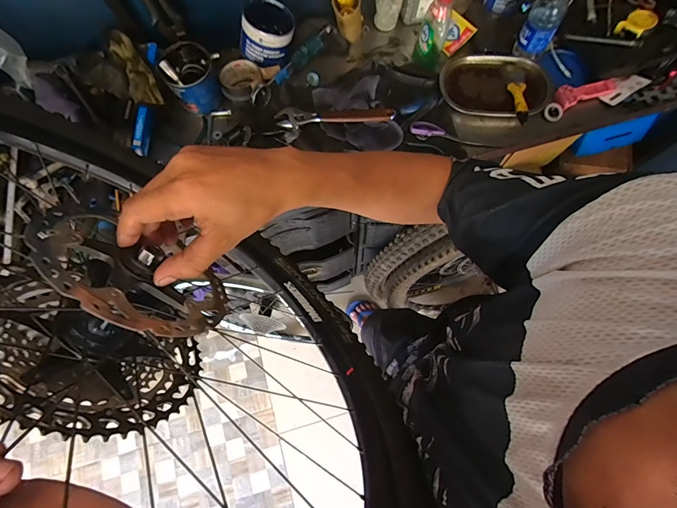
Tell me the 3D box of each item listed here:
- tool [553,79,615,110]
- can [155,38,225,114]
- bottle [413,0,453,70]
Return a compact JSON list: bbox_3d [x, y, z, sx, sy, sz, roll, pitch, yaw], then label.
[{"bbox_3d":[0.516,-0.342,0.748,0.119,0.022,0.046,-20,74,-5],"label":"tool"},{"bbox_3d":[-0.297,-0.360,0.728,0.100,0.088,0.107,-16,73,-3],"label":"can"},{"bbox_3d":[0.195,-0.462,0.733,0.058,0.166,0.048,12,74,5],"label":"bottle"}]

